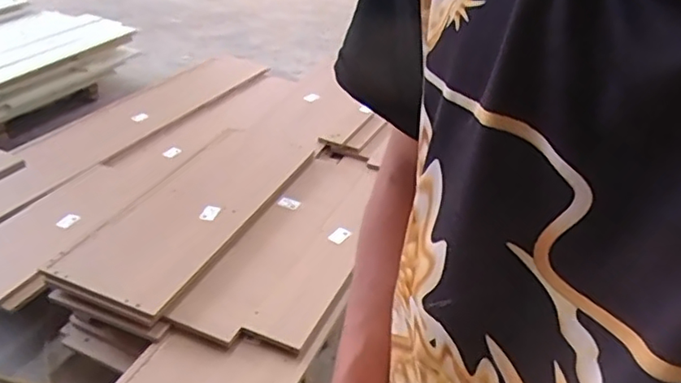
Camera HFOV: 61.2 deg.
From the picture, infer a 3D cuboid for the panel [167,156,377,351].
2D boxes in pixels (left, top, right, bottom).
[{"bbox_3d":[-0.097,0.130,1.572,0.306,0.030,0.777,21,39,14],"label":"panel"}]

